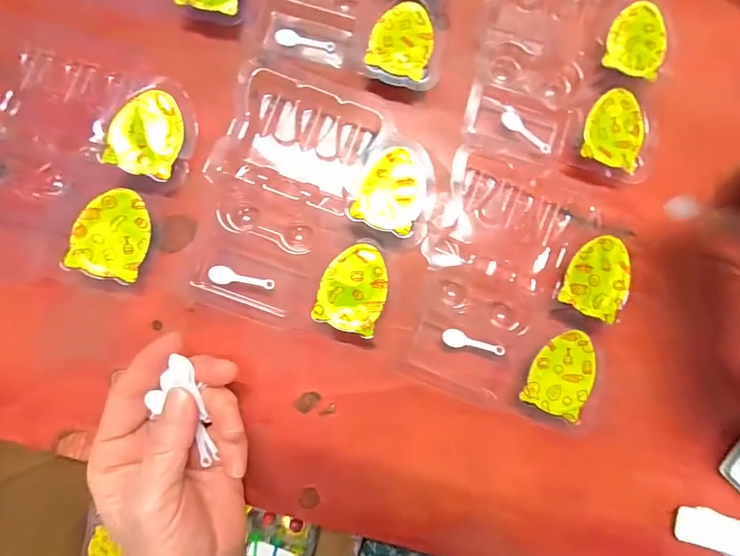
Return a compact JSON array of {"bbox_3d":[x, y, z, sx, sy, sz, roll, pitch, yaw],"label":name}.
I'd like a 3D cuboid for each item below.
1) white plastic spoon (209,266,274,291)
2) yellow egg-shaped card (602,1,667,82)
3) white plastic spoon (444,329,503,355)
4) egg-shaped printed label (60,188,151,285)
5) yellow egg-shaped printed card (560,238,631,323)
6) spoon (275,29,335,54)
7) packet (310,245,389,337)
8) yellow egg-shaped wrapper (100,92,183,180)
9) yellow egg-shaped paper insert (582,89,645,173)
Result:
[{"bbox_3d":[-0.078,0.001,0.242,0.039,0.004,0.011,11,84,-2],"label":"white plastic spoon"},{"bbox_3d":[0.179,-0.160,0.266,0.038,0.004,0.050,18,86,1],"label":"yellow egg-shaped card"},{"bbox_3d":[0.064,0.040,0.247,0.039,0.005,0.011,11,84,-3],"label":"white plastic spoon"},{"bbox_3d":[-0.151,-0.026,0.233,0.039,0.004,0.052,15,84,-12],"label":"egg-shaped printed label"},{"bbox_3d":[0.143,-0.001,0.248,0.037,0.004,0.049,27,84,1],"label":"yellow egg-shaped printed card"},{"bbox_3d":[-0.043,-0.157,0.263,0.039,0.004,0.011,9,84,-3],"label":"spoon"},{"bbox_3d":[-0.009,0.006,0.245,0.039,0.016,0.051,20,84,-2],"label":"packet"},{"bbox_3d":[-0.134,-0.088,0.240,0.040,0.004,0.051,14,84,-5],"label":"yellow egg-shaped wrapper"},{"bbox_3d":[0.160,-0.097,0.259,0.037,0.004,0.049,16,88,0],"label":"yellow egg-shaped paper insert"}]

